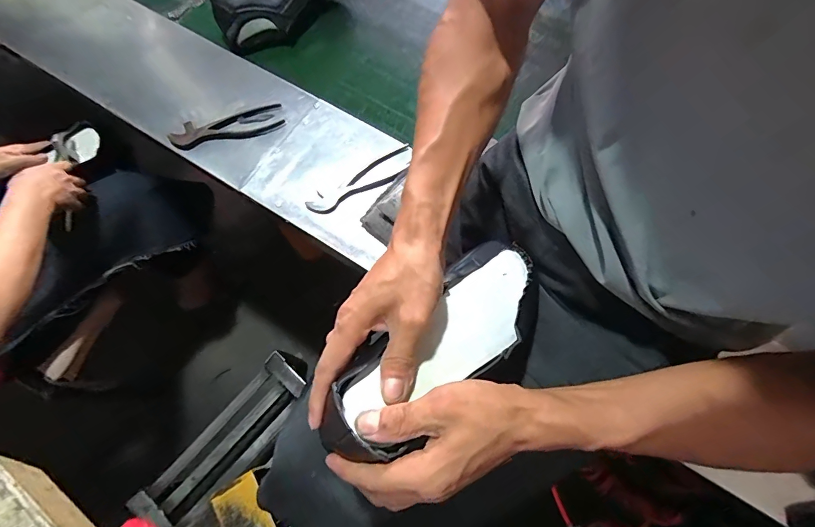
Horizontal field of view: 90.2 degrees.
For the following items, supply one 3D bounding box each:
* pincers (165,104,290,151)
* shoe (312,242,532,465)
[{"bbox_3d":[-0.313,-0.233,0.704,0.193,0.020,0.052,-15,70,-3],"label":"pincers"},{"bbox_3d":[0.040,0.080,0.377,0.264,0.074,0.107,-32,68,-35],"label":"shoe"}]

